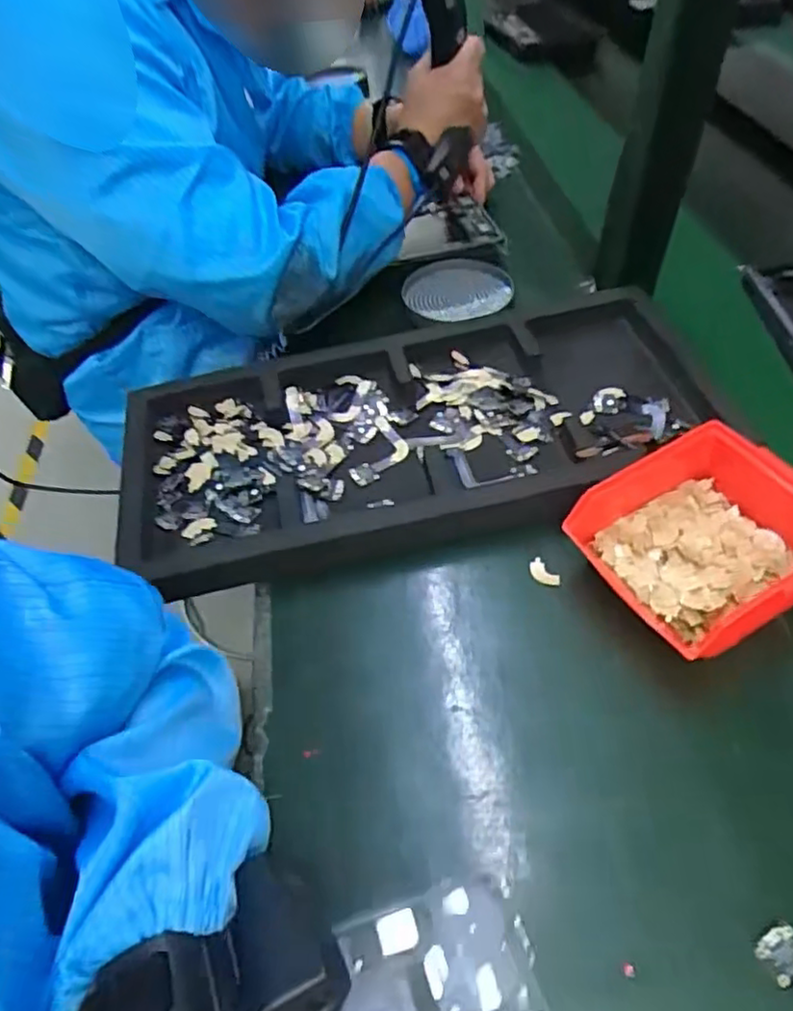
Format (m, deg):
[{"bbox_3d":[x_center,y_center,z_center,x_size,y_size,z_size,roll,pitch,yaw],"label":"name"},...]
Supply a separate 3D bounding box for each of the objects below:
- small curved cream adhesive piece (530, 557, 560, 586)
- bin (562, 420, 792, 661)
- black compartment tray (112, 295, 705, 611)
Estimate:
[{"bbox_3d":[0.108,0.050,0.477,0.014,0.004,0.025,-33,57,-20],"label":"small curved cream adhesive piece"},{"bbox_3d":[0.208,0.024,0.443,0.135,0.078,0.122,-25,55,-16],"label":"bin"},{"bbox_3d":[0.020,-0.070,0.560,0.513,0.037,0.247,-12,52,-6],"label":"black compartment tray"}]

